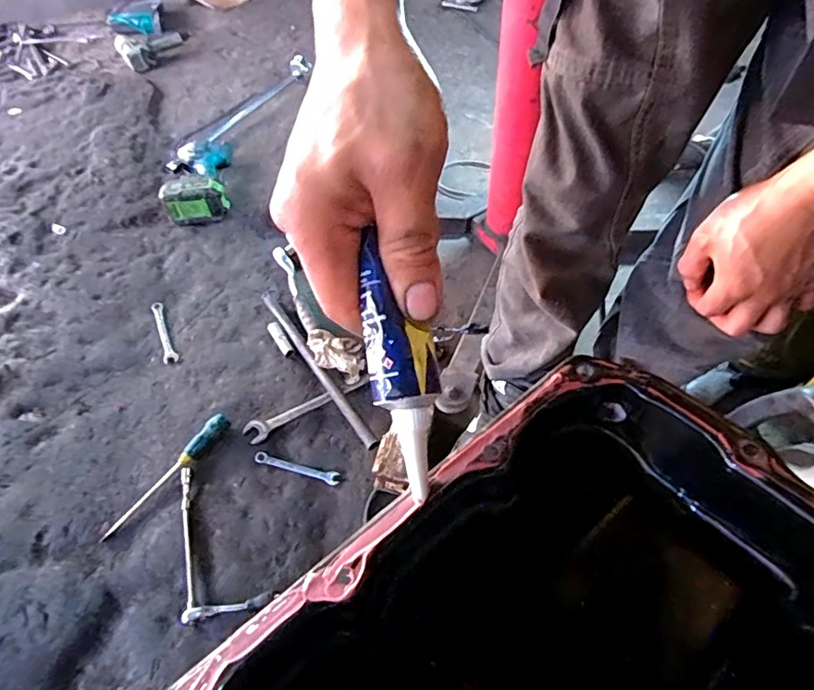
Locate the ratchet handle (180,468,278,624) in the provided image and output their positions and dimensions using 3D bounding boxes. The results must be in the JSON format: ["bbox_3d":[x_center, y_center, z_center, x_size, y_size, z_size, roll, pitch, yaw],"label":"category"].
[{"bbox_3d":[-0.296,0.291,0.738,0.105,0.025,0.251,-37,60,-22],"label":"ratchet handle"}]

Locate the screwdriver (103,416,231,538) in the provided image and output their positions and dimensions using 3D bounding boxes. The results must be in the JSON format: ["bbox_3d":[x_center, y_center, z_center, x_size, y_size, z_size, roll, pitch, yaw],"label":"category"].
[{"bbox_3d":[-0.365,0.196,0.811,0.029,0.027,0.236,27,59,21],"label":"screwdriver"}]

